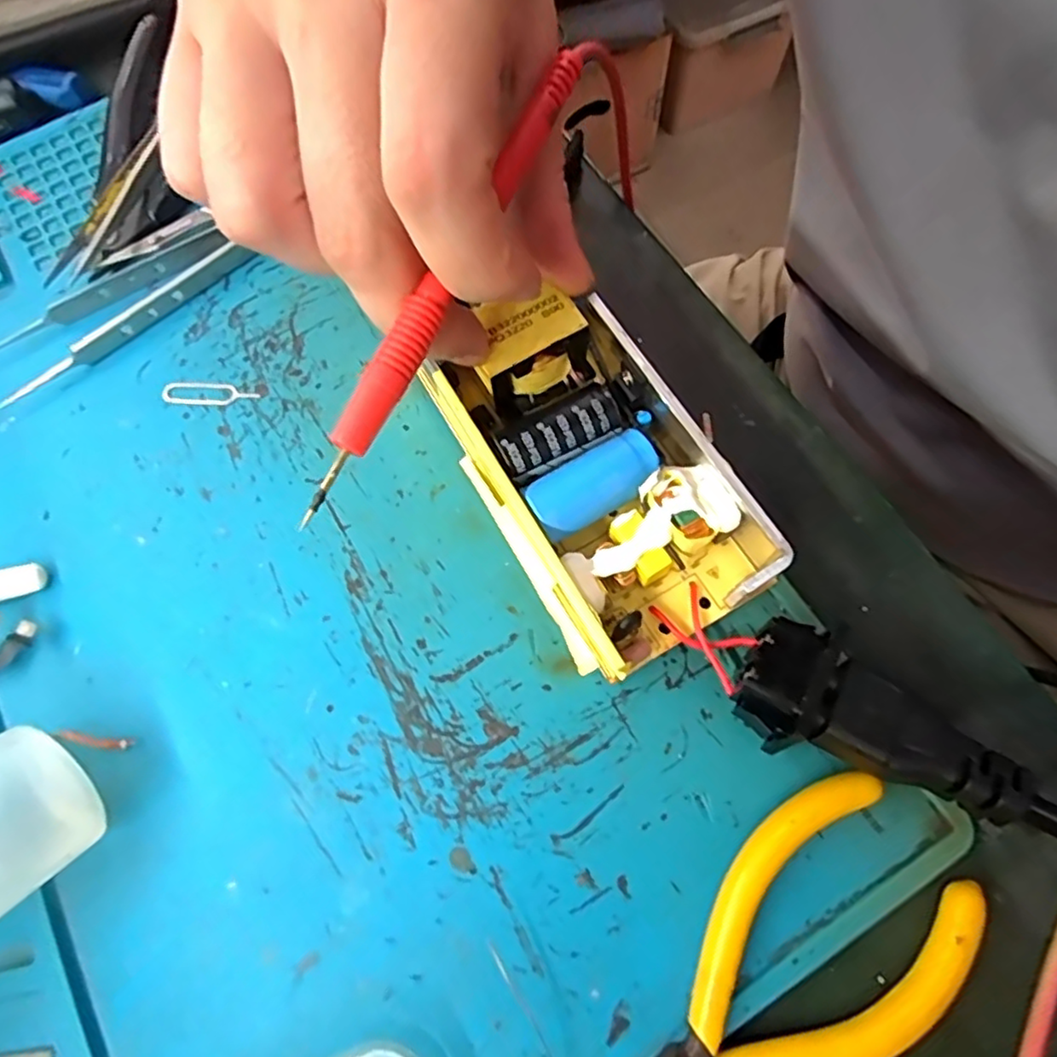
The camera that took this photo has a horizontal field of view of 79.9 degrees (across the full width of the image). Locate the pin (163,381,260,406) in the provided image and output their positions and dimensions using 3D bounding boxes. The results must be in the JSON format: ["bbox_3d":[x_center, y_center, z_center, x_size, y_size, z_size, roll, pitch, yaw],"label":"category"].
[{"bbox_3d":[-0.106,-0.045,0.207,0.033,0.004,0.009,3,71,3],"label":"pin"}]

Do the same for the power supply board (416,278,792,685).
[{"bbox_3d":[0.018,-0.016,0.178,0.061,0.024,0.101,-28,72,-7],"label":"power supply board"}]

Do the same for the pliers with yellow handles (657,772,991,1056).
[{"bbox_3d":[0.047,0.115,0.142,0.127,0.009,0.049,-41,74,-11],"label":"pliers with yellow handles"}]

